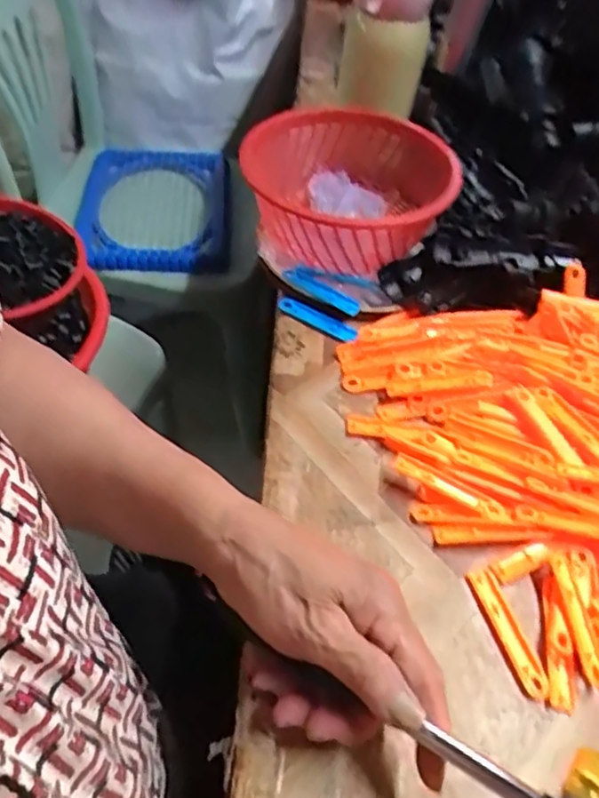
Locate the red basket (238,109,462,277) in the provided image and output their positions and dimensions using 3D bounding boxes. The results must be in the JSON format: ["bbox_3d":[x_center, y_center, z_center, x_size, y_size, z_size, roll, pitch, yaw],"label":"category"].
[{"bbox_3d":[0.044,-0.189,0.568,0.173,0.079,0.192,20,50,11],"label":"red basket"}]

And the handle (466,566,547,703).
[{"bbox_3d":[0.124,0.137,0.373,0.017,0.006,0.077,-11,52,-16],"label":"handle"}]

